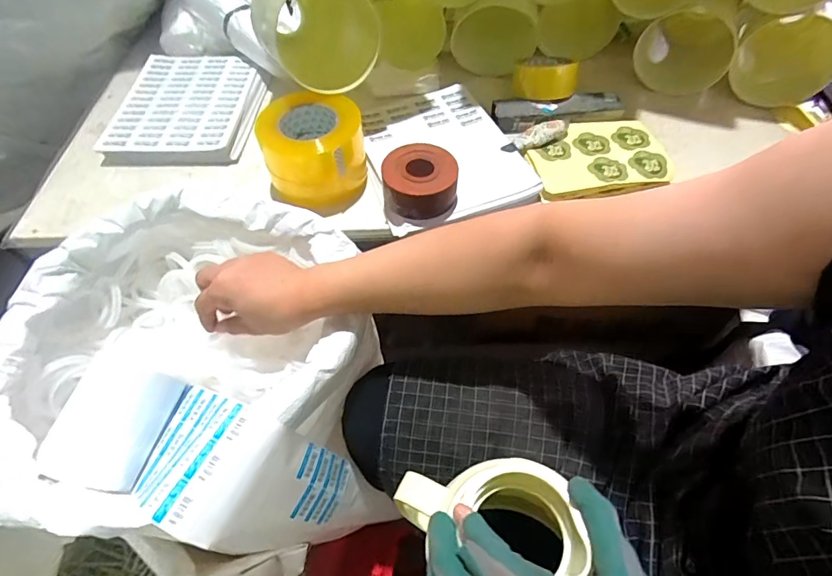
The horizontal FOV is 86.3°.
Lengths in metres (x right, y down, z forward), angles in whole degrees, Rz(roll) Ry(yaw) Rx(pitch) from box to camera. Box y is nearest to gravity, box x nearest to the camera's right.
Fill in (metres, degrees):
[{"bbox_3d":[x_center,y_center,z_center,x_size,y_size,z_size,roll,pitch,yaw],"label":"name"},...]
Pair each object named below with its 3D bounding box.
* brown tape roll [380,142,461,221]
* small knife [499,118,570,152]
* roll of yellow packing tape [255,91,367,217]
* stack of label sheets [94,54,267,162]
[{"bbox_3d":[0.007,-0.141,0.585,0.094,0.047,0.093,-1,55,2],"label":"brown tape roll"},{"bbox_3d":[0.178,-0.222,0.655,0.099,0.021,0.038,-15,56,-8],"label":"small knife"},{"bbox_3d":[-0.135,-0.191,0.615,0.123,0.121,0.131,17,58,14],"label":"roll of yellow packing tape"},{"bbox_3d":[-0.382,-0.310,0.754,0.225,0.033,0.268,0,55,2],"label":"stack of label sheets"}]

